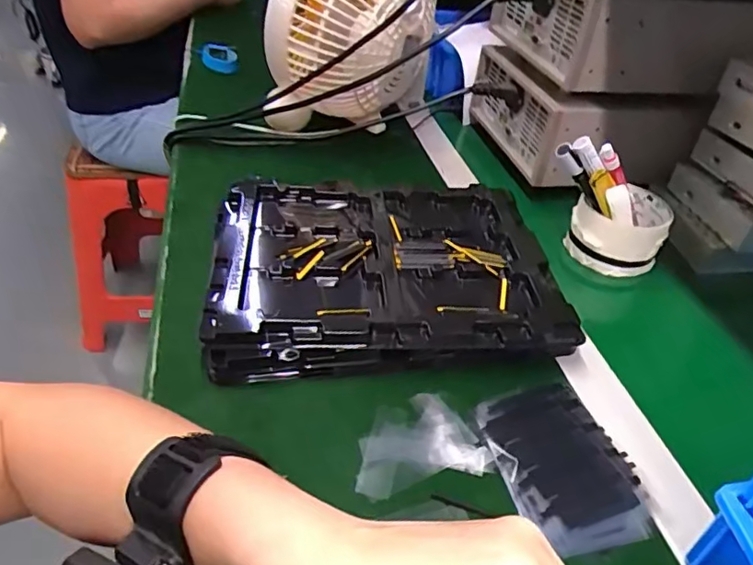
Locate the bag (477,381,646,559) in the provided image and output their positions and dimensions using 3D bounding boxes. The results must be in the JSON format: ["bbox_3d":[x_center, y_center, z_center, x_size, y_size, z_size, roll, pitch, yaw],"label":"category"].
[{"bbox_3d":[0.116,0.112,0.357,0.083,0.011,0.108,-5,40,-12],"label":"bag"}]

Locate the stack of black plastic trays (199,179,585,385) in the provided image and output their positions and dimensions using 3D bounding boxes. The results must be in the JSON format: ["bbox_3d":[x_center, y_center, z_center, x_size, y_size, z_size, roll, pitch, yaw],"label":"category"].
[{"bbox_3d":[0.010,-0.018,0.465,0.269,0.029,0.207,-1,39,-7],"label":"stack of black plastic trays"}]

